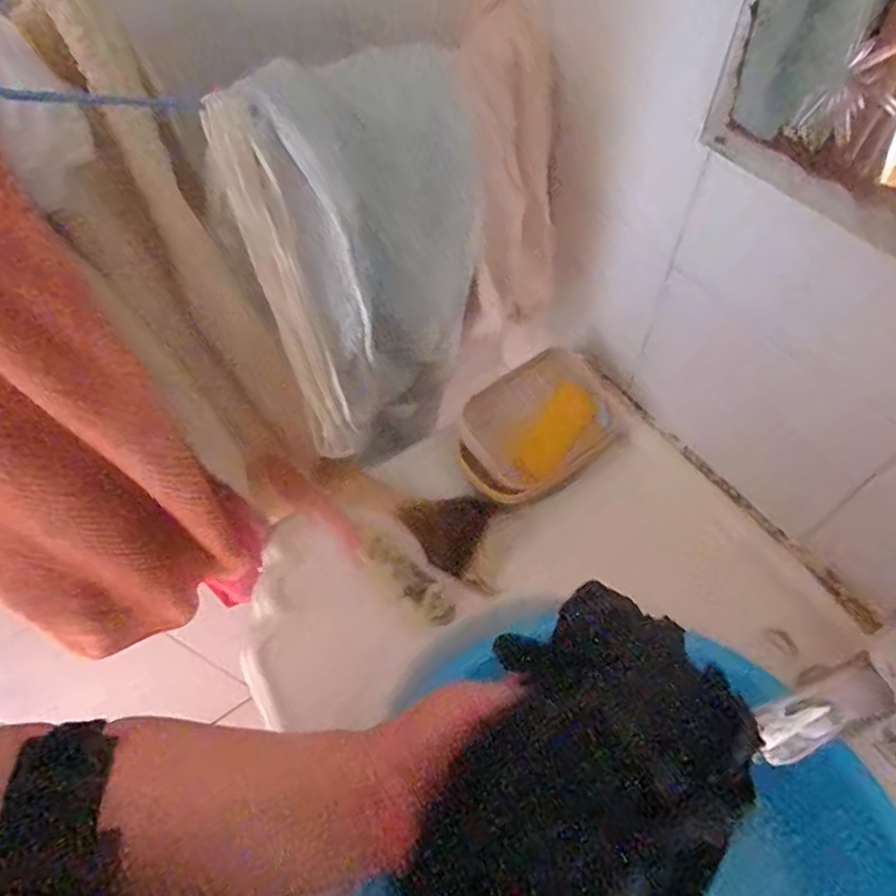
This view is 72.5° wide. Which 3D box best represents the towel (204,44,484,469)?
[{"bbox_3d":[-0.043,-0.102,0.433,0.155,0.336,0.034,-35,62,-18],"label":"towel"}]

